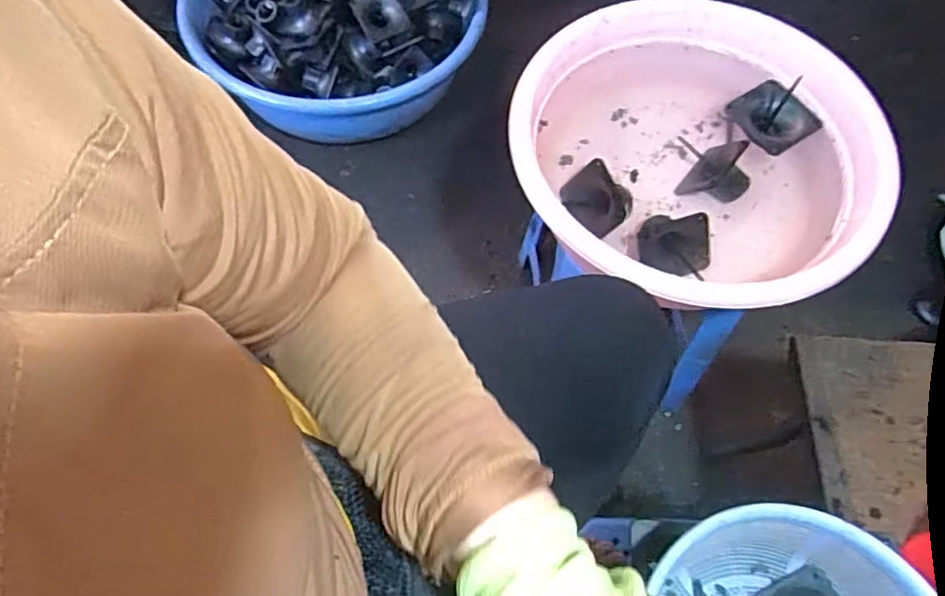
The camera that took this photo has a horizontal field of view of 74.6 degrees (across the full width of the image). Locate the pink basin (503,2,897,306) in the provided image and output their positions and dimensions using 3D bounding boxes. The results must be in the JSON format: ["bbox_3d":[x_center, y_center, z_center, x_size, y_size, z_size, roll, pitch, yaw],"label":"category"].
[{"bbox_3d":[0.280,-0.160,0.761,0.396,0.136,0.413,1,65,-2],"label":"pink basin"}]

